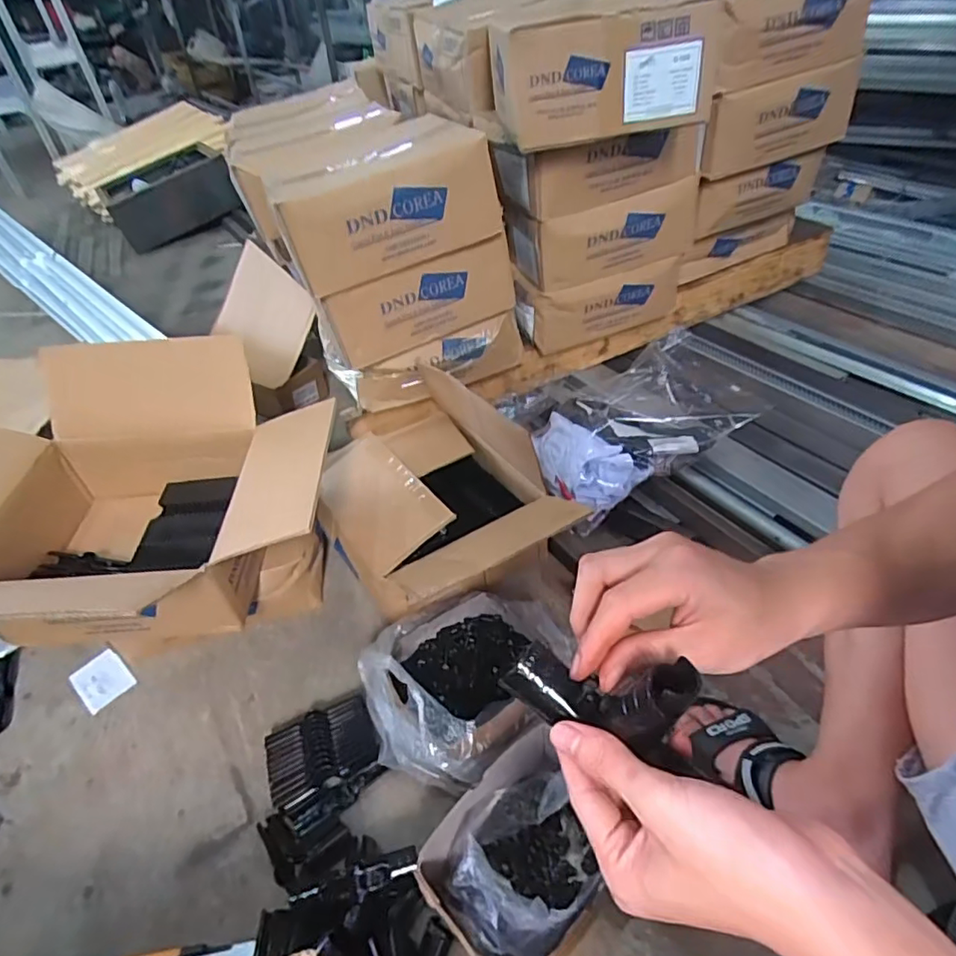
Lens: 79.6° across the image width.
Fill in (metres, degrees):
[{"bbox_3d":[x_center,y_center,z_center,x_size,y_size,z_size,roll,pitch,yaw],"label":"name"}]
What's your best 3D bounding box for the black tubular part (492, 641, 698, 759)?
[{"bbox_3d":[0.064,0.114,0.307,0.098,0.035,0.034,-2,39,30],"label":"black tubular part"}]

